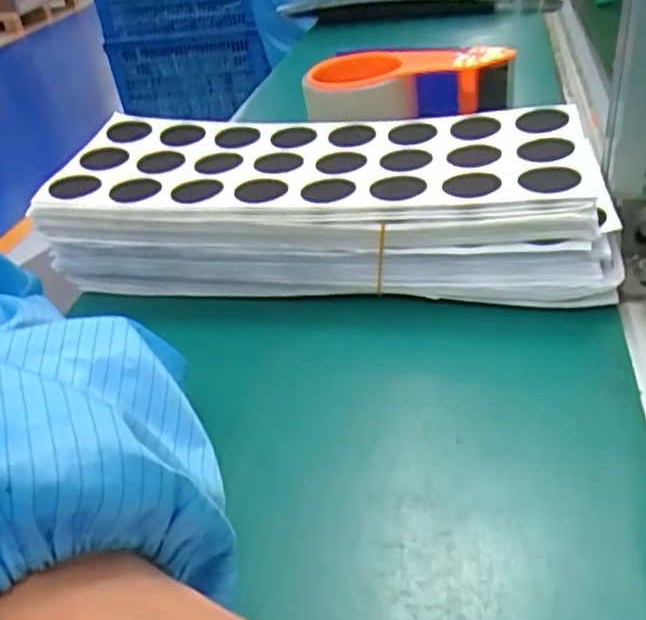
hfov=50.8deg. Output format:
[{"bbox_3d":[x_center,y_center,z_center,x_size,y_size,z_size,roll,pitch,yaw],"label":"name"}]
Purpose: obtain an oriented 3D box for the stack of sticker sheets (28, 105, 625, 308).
[{"bbox_3d":[-0.001,-0.063,0.401,0.309,0.064,0.129,0,34,11],"label":"stack of sticker sheets"}]

